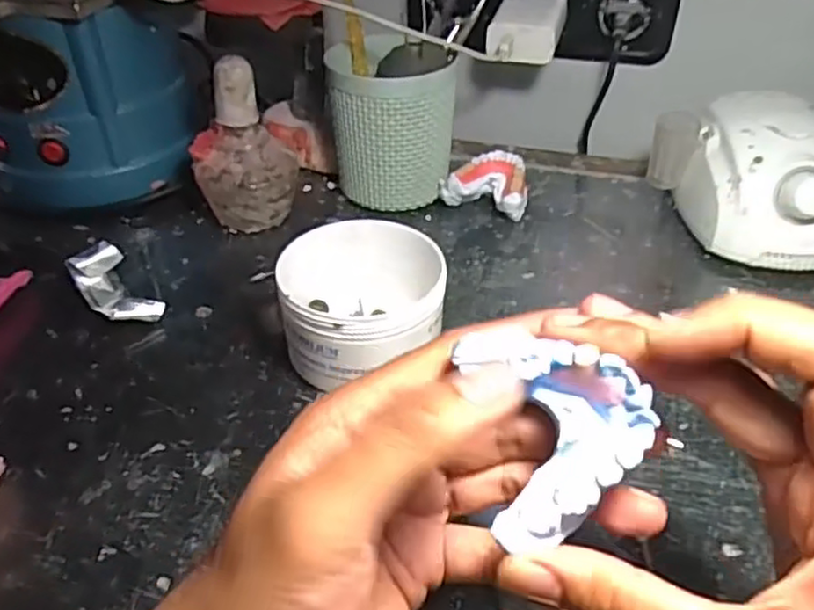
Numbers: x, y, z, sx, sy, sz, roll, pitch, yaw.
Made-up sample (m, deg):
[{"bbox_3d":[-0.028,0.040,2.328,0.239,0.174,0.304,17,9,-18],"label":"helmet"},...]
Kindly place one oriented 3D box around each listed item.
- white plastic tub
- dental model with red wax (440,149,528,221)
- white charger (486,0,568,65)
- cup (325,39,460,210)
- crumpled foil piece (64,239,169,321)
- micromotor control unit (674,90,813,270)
[{"bbox_3d":[-0.030,0.003,0.395,0.081,0.063,0.085,0,39,0],"label":"white plastic tub"},{"bbox_3d":[0.065,-0.093,0.539,0.064,0.035,0.055,14,41,18],"label":"dental model with red wax"},{"bbox_3d":[0.097,-0.224,0.547,0.054,0.032,0.083,9,39,11],"label":"white charger"},{"bbox_3d":[-0.011,-0.138,0.526,0.092,0.121,0.084,0,39,0],"label":"cup"},{"bbox_3d":[-0.186,-0.010,0.437,0.032,0.028,0.069,-32,48,-33],"label":"crumpled foil piece"},{"bbox_3d":[0.260,-0.090,0.495,0.100,0.082,0.137,3,39,4],"label":"micromotor control unit"}]

